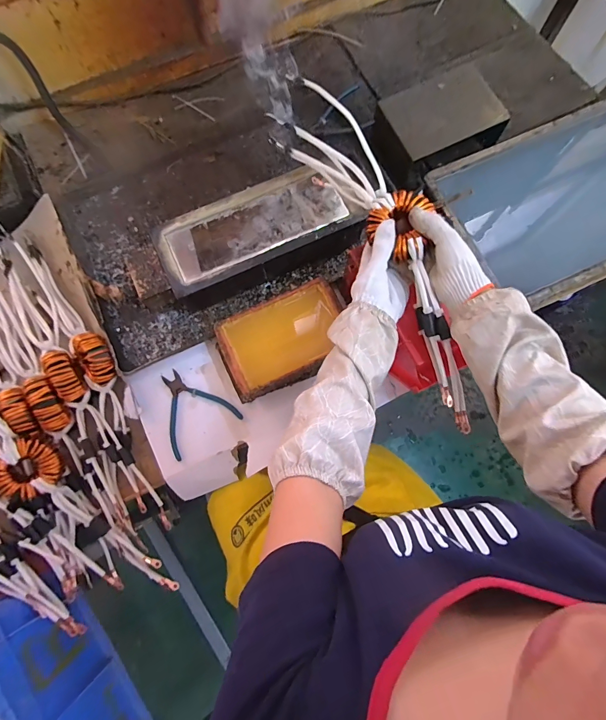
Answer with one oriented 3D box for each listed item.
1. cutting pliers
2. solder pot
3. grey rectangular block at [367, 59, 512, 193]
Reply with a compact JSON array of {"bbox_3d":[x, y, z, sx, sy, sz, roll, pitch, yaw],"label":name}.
[{"bbox_3d":[-0.192,0.078,0.599,0.123,0.006,0.135,-35,78,-7],"label":"cutting pliers"},{"bbox_3d":[-0.062,-0.223,0.627,0.364,0.082,0.158,-21,76,-4],"label":"solder pot"},{"bbox_3d":[0.258,-0.463,0.701,0.224,0.085,0.153,-28,77,-6],"label":"grey rectangular block"}]

